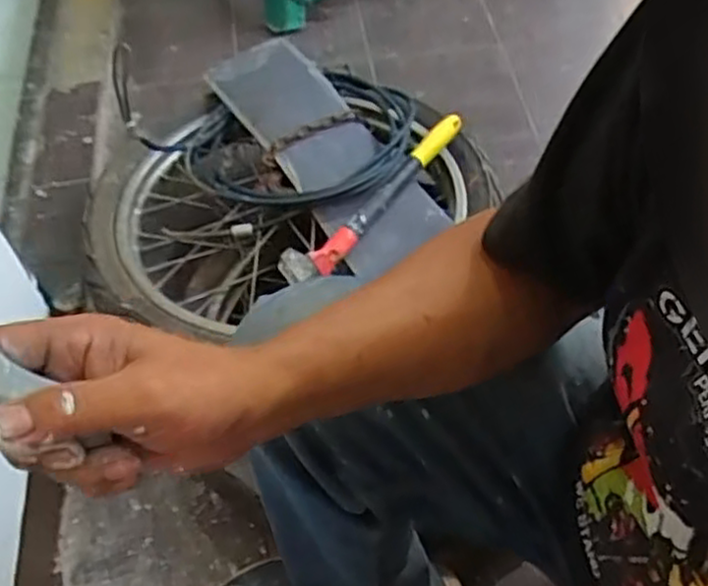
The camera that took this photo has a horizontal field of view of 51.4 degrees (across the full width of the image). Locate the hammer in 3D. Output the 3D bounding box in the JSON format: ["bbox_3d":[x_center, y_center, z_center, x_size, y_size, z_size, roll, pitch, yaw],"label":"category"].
[{"bbox_3d":[0.032,-0.117,0.898,0.032,0.057,0.332,32,62,23],"label":"hammer"}]

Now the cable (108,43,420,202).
[{"bbox_3d":[-0.107,-0.221,0.986,0.370,0.136,0.282,-9,54,-3],"label":"cable"}]

